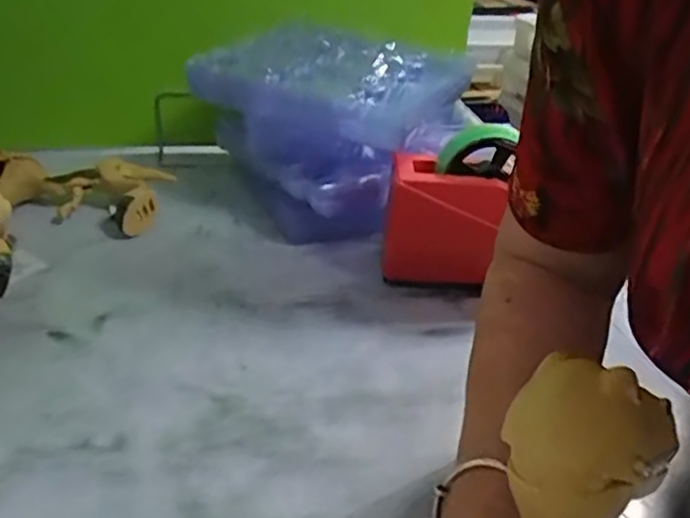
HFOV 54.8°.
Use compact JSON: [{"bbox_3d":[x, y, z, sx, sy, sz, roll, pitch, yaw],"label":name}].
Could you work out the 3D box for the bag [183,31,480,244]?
[{"bbox_3d":[-0.011,-0.123,0.662,0.204,0.171,0.195,17,32,22],"label":"bag"}]

